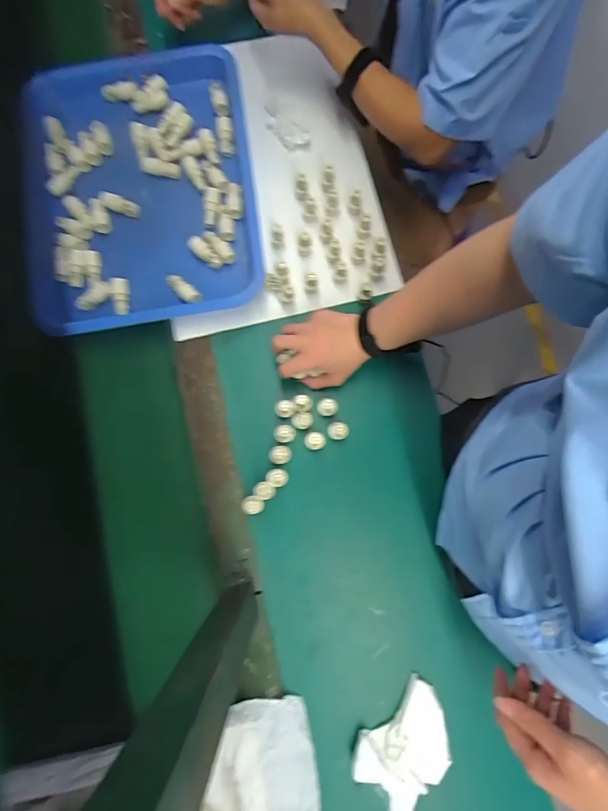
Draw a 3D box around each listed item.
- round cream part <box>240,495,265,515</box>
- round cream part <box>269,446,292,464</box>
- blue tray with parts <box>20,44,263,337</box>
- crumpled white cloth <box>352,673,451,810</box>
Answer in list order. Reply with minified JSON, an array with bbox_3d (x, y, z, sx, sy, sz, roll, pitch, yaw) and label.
[{"bbox_3d":[-0.069,0.135,0.566,0.029,0.026,0.024,-3,81,-1],"label":"round cream part"},{"bbox_3d":[-0.032,0.069,0.581,0.031,0.026,0.024,9,81,1],"label":"round cream part"},{"bbox_3d":[-0.255,-0.321,0.629,0.346,0.049,0.418,-8,81,-2],"label":"blue tray with parts"},{"bbox_3d":[0.134,0.427,0.517,0.130,0.025,0.102,-43,83,-7],"label":"crumpled white cloth"}]

